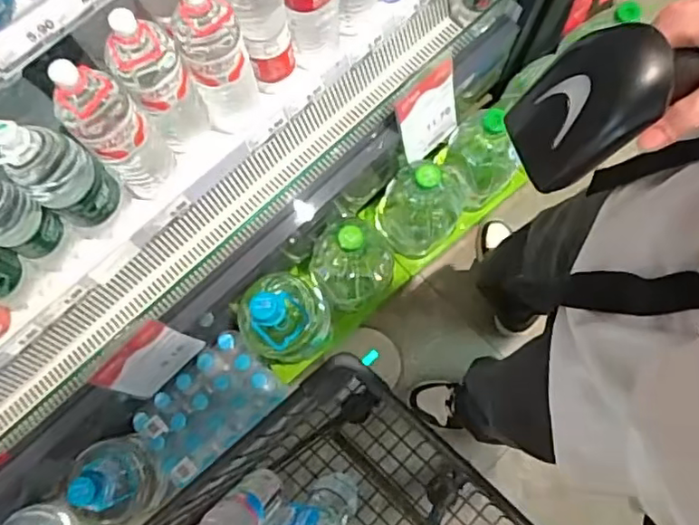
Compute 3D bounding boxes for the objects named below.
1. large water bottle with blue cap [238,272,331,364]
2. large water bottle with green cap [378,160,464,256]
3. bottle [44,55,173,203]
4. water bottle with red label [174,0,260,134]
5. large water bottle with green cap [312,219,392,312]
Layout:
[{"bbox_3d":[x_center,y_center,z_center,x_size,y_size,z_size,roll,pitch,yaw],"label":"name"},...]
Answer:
[{"bbox_3d":[-0.134,0.097,1.174,0.149,0.296,0.174,-13,77,-4],"label":"large water bottle with blue cap"},{"bbox_3d":[0.149,-0.113,1.271,0.165,0.310,0.178,0,77,-1],"label":"large water bottle with green cap"},{"bbox_3d":[-0.351,-0.190,0.899,0.099,0.324,0.076,-31,79,-8],"label":"bottle"},{"bbox_3d":[-0.205,-0.313,0.926,0.090,0.327,0.083,-17,78,-5],"label":"water bottle with red label"},{"bbox_3d":[0.009,-0.003,1.232,0.169,0.332,0.155,0,77,-1],"label":"large water bottle with green cap"}]

